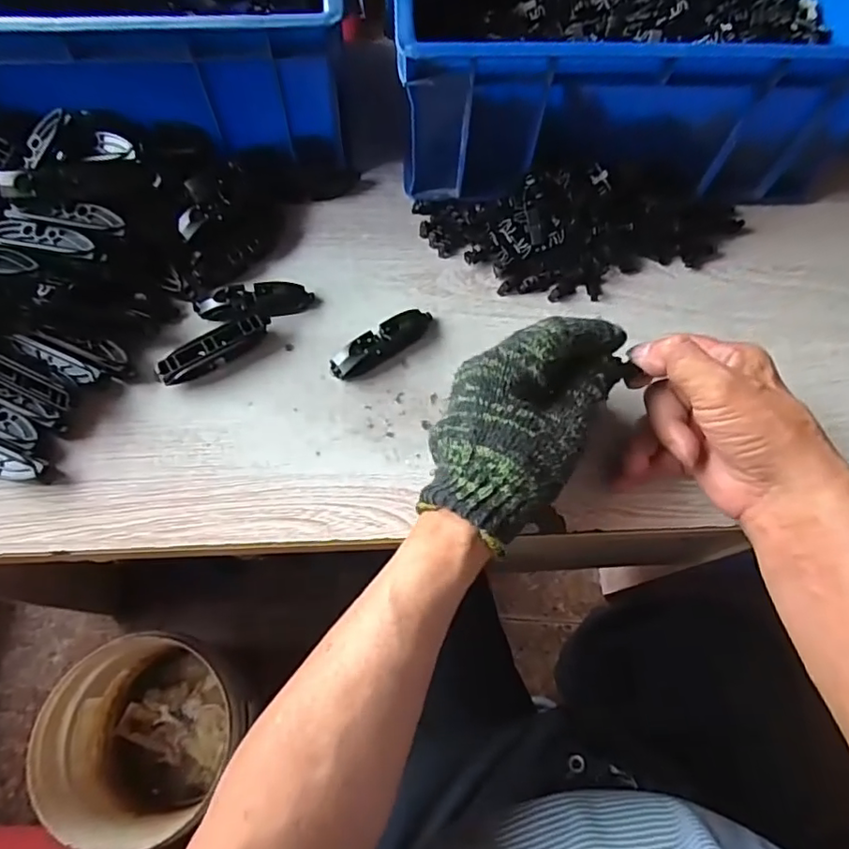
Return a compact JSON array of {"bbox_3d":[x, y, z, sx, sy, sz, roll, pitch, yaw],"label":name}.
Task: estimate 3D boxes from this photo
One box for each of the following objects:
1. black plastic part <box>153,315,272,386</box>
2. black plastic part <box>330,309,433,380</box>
[{"bbox_3d":[-0.145,-0.054,0.389,0.080,0.019,0.021,-35,73,-14],"label":"black plastic part"},{"bbox_3d":[-0.029,-0.057,0.397,0.079,0.016,0.025,-26,71,-11],"label":"black plastic part"}]

